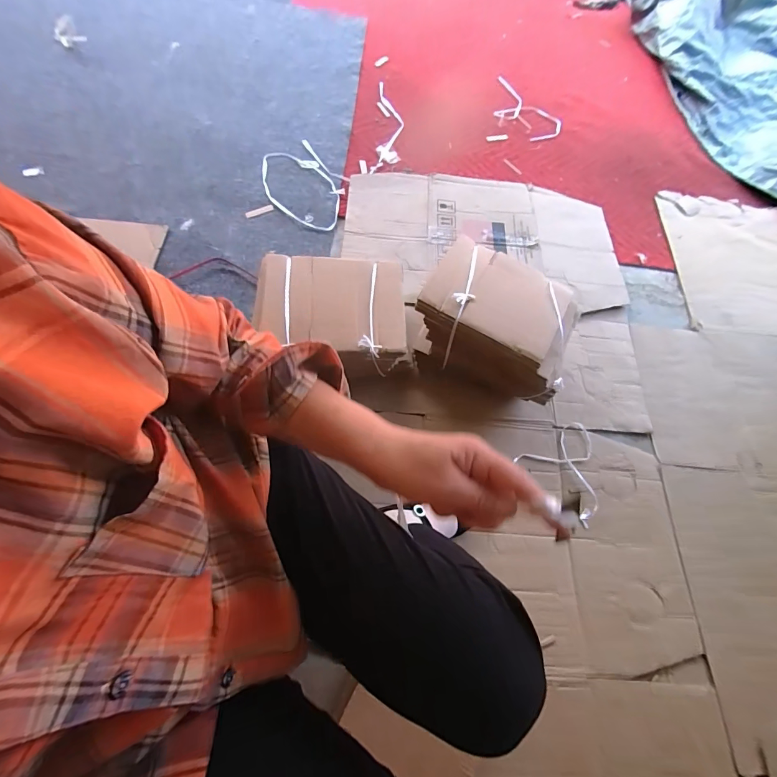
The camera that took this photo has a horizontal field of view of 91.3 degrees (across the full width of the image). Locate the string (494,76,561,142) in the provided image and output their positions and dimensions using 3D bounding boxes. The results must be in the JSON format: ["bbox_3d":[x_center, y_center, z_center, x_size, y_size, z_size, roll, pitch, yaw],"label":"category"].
[{"bbox_3d":[0.433,-0.946,1.285,0.177,0.017,0.325,-33,73,-19],"label":"string"}]

